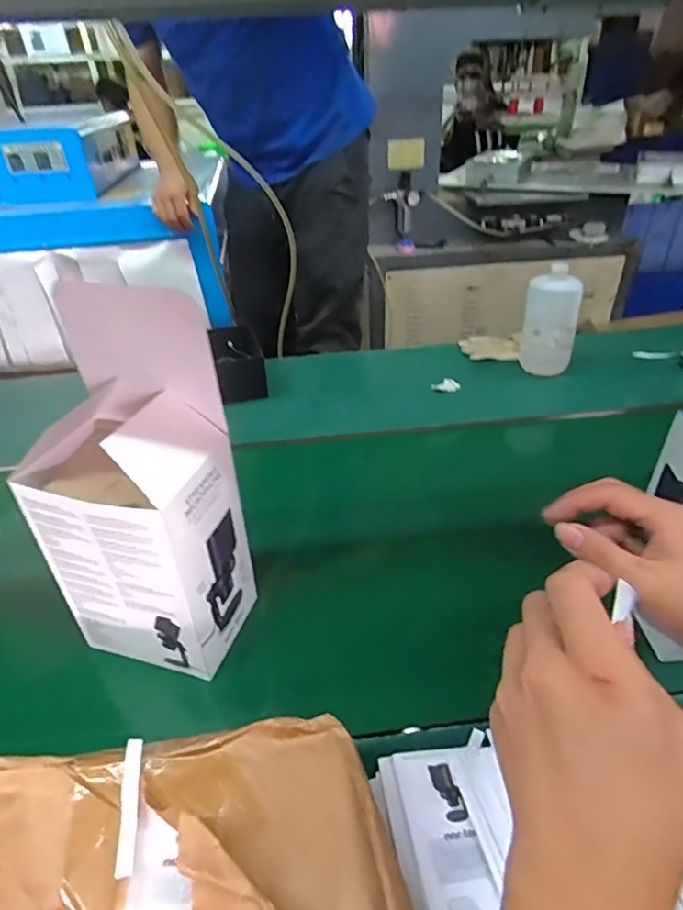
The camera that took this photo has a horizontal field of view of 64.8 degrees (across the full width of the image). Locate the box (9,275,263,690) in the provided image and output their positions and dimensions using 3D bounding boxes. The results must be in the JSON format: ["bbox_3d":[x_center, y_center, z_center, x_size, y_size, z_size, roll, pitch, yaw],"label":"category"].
[{"bbox_3d":[-0.190,0.039,0.501,0.148,0.335,0.119,9,37,15],"label":"box"}]

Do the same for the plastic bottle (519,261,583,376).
[{"bbox_3d":[0.397,-0.240,1.030,0.100,0.206,0.076,12,38,18],"label":"plastic bottle"}]

